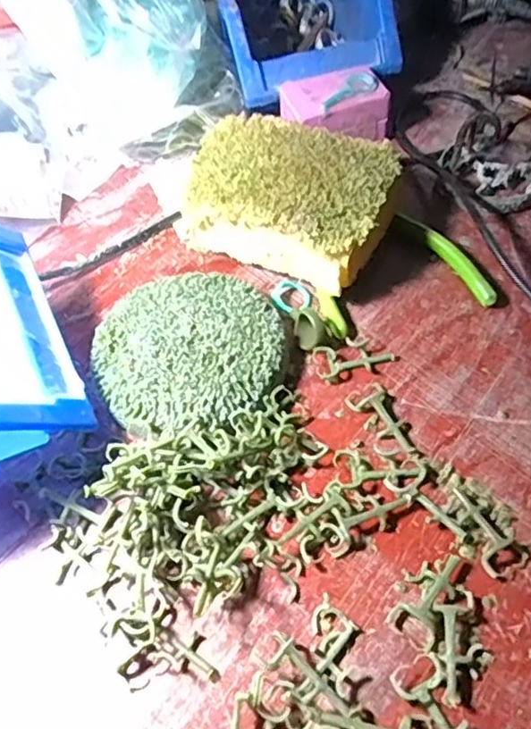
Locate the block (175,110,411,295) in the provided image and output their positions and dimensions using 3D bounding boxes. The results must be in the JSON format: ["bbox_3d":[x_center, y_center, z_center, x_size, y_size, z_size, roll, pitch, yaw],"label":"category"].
[{"bbox_3d":[0.012,-0.103,0.386,0.141,0.052,0.094,23,60,19],"label":"block"}]

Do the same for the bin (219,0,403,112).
[{"bbox_3d":[0.014,-0.297,0.497,0.120,0.065,0.222,-15,55,-6],"label":"bin"}]

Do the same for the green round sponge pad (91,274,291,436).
[{"bbox_3d":[-0.040,-0.006,0.338,0.101,0.024,0.094,-12,55,-4],"label":"green round sponge pad"}]

